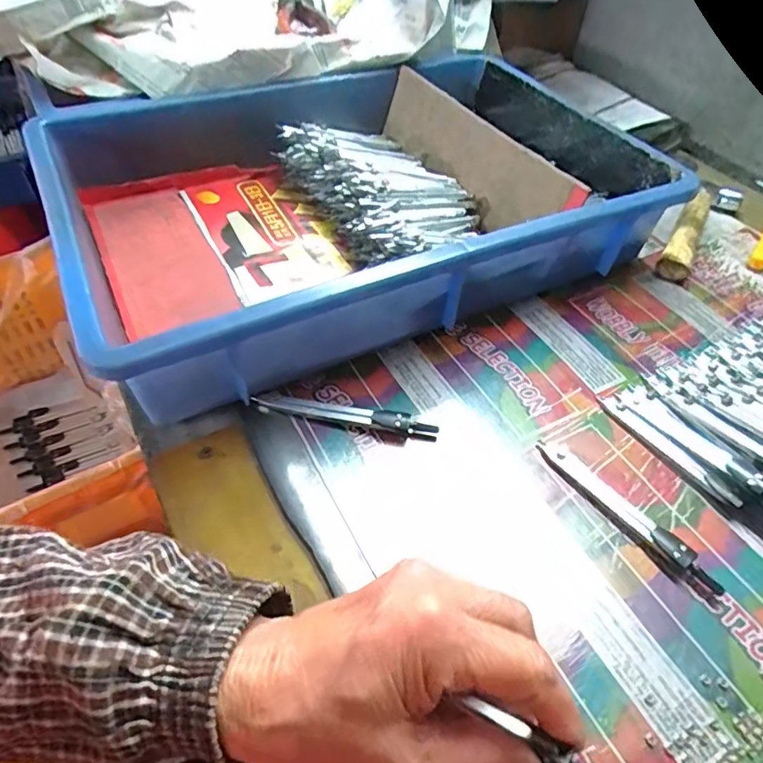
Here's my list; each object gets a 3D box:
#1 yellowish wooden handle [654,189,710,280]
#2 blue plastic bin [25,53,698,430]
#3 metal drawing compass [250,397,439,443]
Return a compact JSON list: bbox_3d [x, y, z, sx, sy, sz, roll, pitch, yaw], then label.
[{"bbox_3d":[0.267,-0.127,0.474,0.024,0.021,0.114,28,54,20],"label":"yellowish wooden handle"},{"bbox_3d":[-0.014,-0.149,0.436,0.411,0.084,0.287,-21,54,-20],"label":"blue plastic bin"},{"bbox_3d":[-0.022,0.020,0.337,0.113,0.009,0.012,9,50,5],"label":"metal drawing compass"}]

